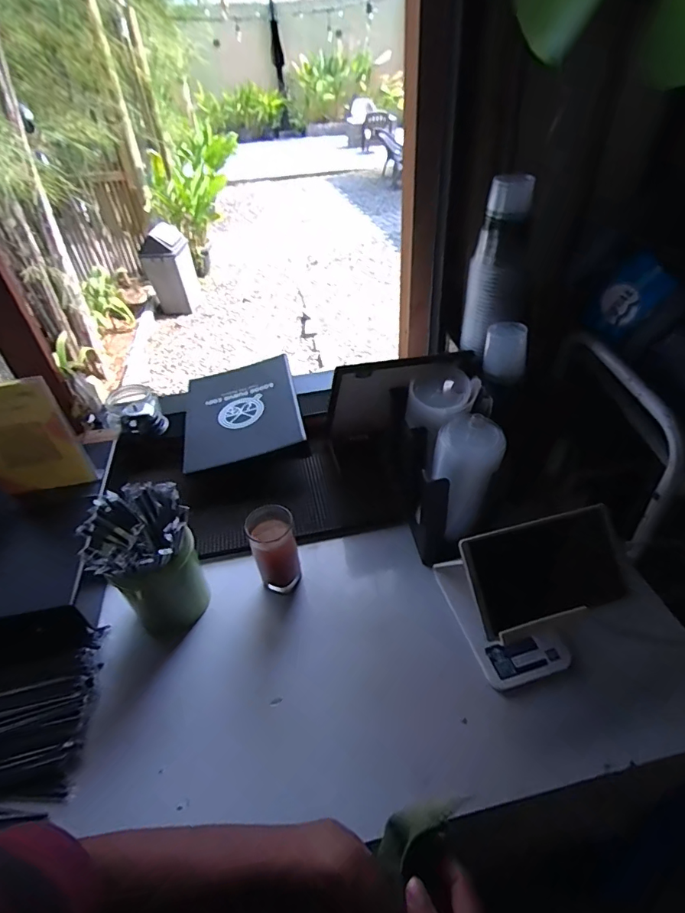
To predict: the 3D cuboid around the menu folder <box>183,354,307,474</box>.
[{"bbox_3d":[-0.210,-0.099,0.964,0.233,0.024,0.288,-17,48,-2],"label":"menu folder"}]

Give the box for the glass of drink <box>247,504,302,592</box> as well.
[{"bbox_3d":[-0.102,0.139,0.704,0.065,0.133,0.063,-16,43,-12],"label":"glass of drink"}]

